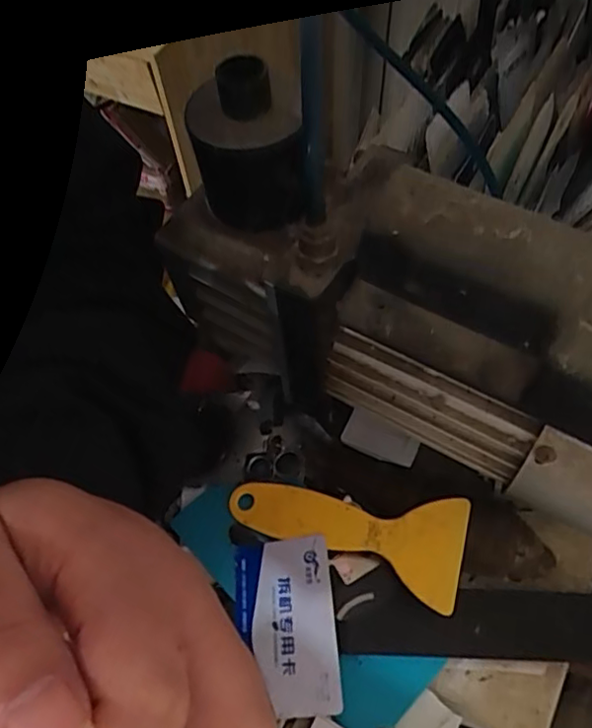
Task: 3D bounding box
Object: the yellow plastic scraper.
[{"bbox_3d":[0.025,0.090,0.329,0.132,0.010,0.052,9,61,22],"label":"yellow plastic scraper"}]

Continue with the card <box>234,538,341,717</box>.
[{"bbox_3d":[-0.006,0.137,0.312,0.053,0.004,0.085,-10,59,10],"label":"card"}]

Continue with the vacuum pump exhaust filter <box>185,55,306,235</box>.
[{"bbox_3d":[-0.021,-0.096,0.270,0.052,0.067,0.049,-4,61,1],"label":"vacuum pump exhaust filter"}]

